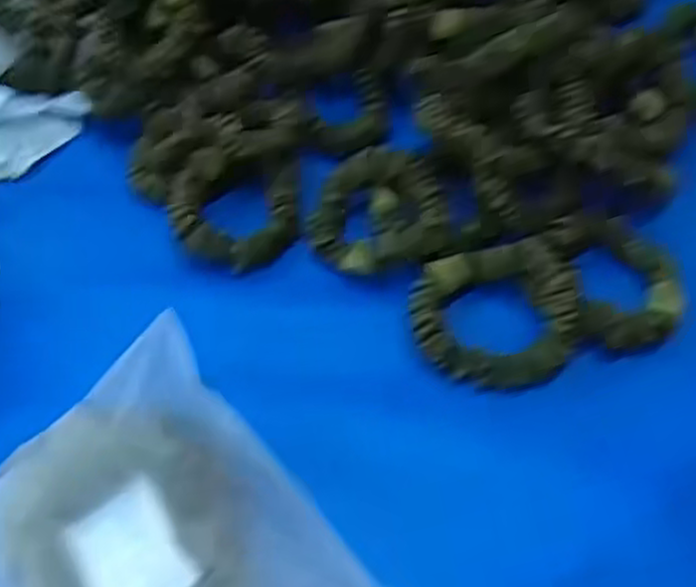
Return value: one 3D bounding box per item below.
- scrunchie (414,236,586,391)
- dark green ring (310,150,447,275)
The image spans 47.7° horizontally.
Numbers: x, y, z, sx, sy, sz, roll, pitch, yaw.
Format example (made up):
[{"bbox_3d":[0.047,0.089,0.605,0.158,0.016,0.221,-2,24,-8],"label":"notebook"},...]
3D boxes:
[{"bbox_3d":[0.061,0.005,0.327,0.066,0.021,0.062,-8,59,0],"label":"scrunchie"},{"bbox_3d":[0.014,-0.036,0.362,0.062,0.021,0.055,-12,67,17],"label":"dark green ring"}]

